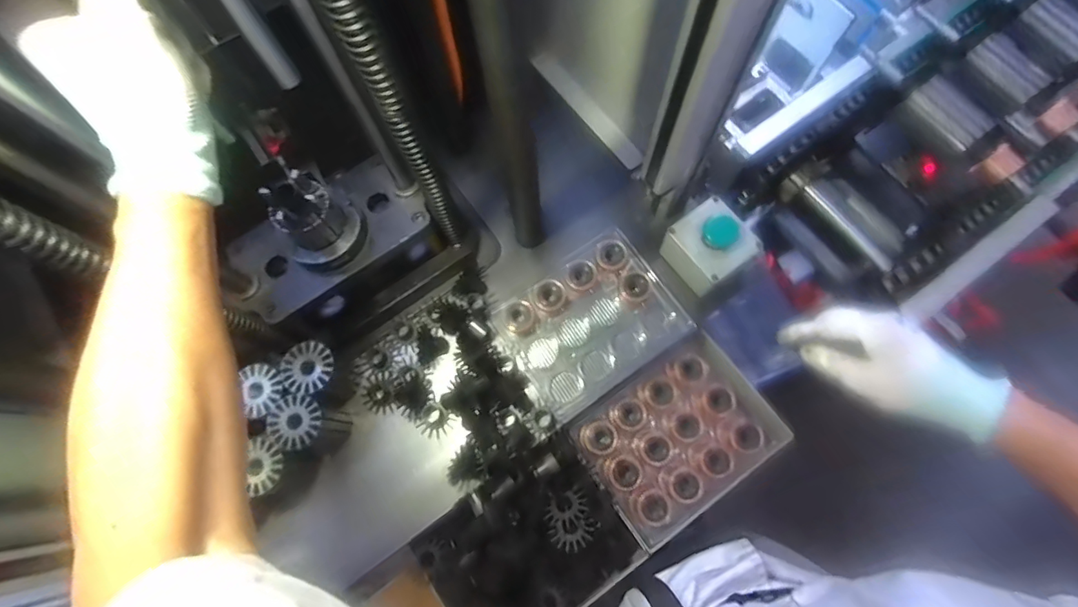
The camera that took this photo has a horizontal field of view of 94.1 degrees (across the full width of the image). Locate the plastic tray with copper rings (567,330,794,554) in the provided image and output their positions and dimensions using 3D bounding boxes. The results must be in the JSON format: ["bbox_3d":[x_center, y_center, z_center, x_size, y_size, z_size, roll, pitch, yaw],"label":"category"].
[{"bbox_3d":[0.163,0.150,0.587,0.213,0.047,0.158,-33,75,-7],"label":"plastic tray with copper rings"}]

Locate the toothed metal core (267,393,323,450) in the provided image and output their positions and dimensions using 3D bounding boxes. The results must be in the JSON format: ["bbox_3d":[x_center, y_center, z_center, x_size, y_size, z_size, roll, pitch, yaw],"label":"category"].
[{"bbox_3d":[-0.240,0.130,0.532,0.055,0.085,0.054,0,74,2],"label":"toothed metal core"}]

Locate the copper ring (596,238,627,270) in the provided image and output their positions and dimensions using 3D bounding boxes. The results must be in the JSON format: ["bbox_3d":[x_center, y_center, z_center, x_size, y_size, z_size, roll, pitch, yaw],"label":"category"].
[{"bbox_3d":[0.086,-0.059,0.596,0.036,0.015,0.037,-1,73,2],"label":"copper ring"}]

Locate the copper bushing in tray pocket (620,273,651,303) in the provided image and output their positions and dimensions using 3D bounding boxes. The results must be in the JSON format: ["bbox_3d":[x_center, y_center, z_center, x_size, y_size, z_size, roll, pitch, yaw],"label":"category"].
[{"bbox_3d":[0.113,-0.018,0.587,0.033,0.017,0.034,-1,73,2],"label":"copper bushing in tray pocket"}]

